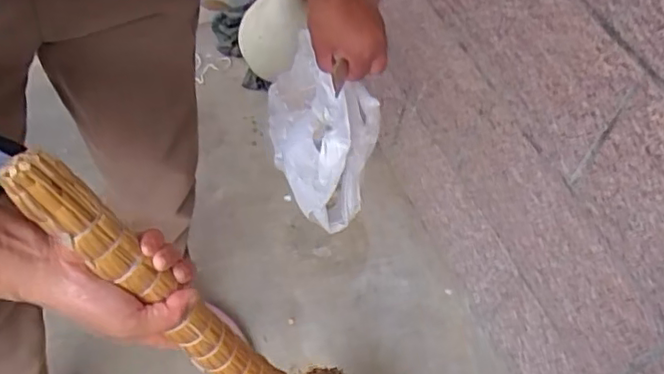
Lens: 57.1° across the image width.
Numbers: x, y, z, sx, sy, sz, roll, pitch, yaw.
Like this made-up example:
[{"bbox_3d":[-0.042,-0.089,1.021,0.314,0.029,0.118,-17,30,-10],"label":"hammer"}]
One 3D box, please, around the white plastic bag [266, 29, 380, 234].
[{"bbox_3d":[-0.008,-0.062,0.722,0.117,0.113,0.185,-7,55,-11],"label":"white plastic bag"}]

